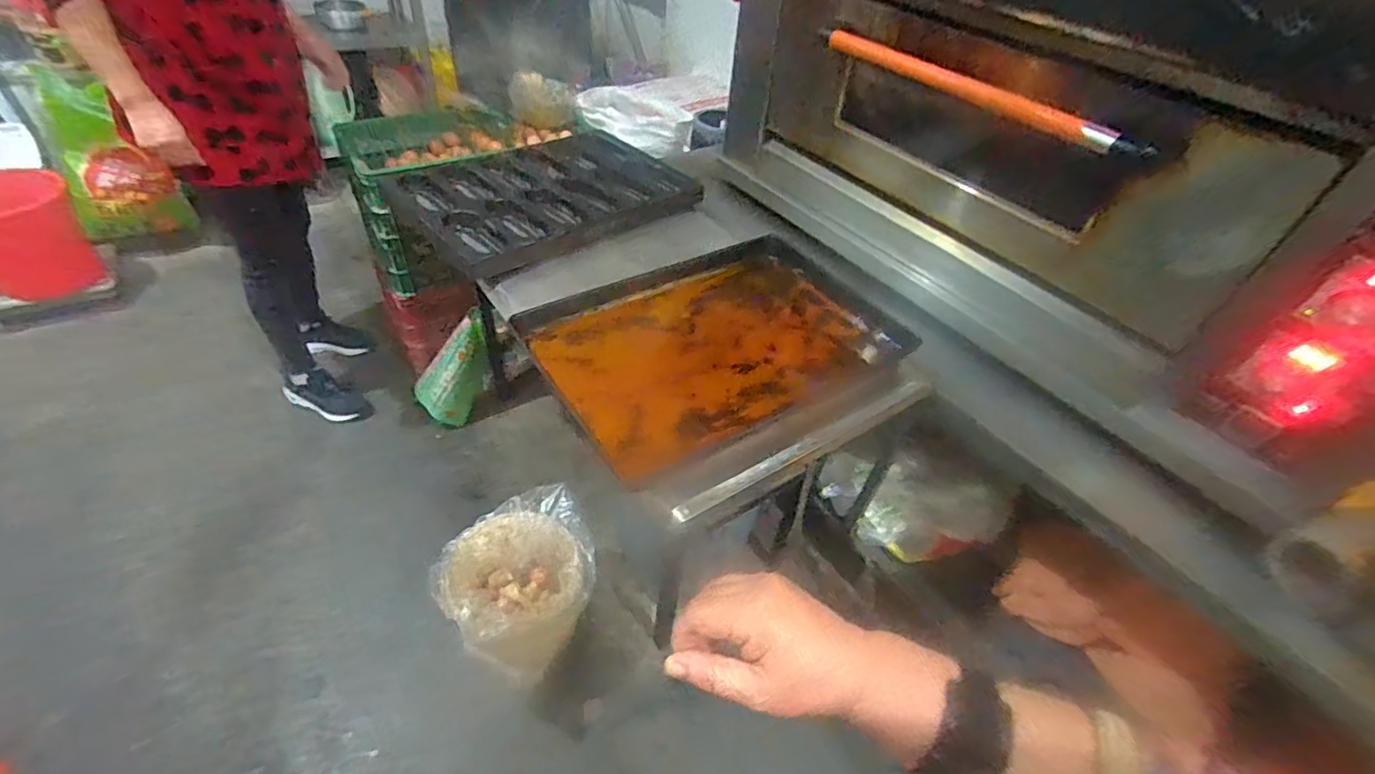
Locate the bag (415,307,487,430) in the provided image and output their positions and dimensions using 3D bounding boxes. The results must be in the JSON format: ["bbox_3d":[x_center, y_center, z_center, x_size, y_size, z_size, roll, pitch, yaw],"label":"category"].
[{"bbox_3d":[-0.676,-0.053,1.703,0.149,0.367,0.085,-3,38,-47],"label":"bag"}]

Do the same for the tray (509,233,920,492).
[{"bbox_3d":[0.038,-0.081,0.968,0.553,0.037,0.400,-24,57,-17],"label":"tray"}]

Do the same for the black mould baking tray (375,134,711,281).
[{"bbox_3d":[-0.323,-0.451,1.309,0.589,0.040,0.459,-30,55,-32],"label":"black mould baking tray"}]

